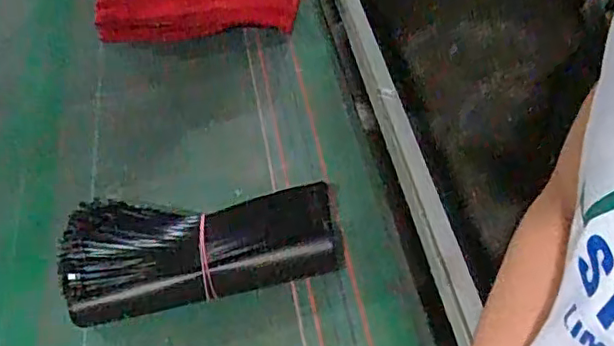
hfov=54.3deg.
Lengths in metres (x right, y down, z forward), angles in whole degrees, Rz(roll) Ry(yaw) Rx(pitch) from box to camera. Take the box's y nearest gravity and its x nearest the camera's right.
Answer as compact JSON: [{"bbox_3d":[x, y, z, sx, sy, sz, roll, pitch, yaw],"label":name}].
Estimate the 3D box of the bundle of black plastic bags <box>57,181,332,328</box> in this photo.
[{"bbox_3d":[-0.103,0.069,0.595,0.256,0.077,0.093,-10,51,-4],"label":"bundle of black plastic bags"}]

